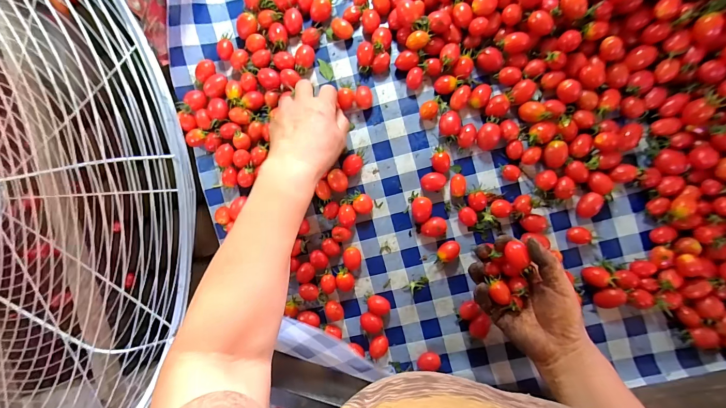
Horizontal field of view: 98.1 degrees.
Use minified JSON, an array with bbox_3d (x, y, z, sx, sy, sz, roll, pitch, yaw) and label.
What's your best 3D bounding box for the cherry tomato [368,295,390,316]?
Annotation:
[{"bbox_3d":[0.021,0.133,0.415,0.029,0.018,0.023,19,90,3],"label":"cherry tomato"}]

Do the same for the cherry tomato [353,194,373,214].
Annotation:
[{"bbox_3d":[0.001,0.000,0.416,0.023,0.019,0.025,-2,89,2],"label":"cherry tomato"}]

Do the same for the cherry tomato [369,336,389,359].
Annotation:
[{"bbox_3d":[0.021,0.187,0.414,0.023,0.020,0.026,15,89,3],"label":"cherry tomato"}]

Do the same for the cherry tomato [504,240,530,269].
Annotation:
[{"bbox_3d":[0.163,0.055,0.334,0.020,0.017,0.025,-20,88,7],"label":"cherry tomato"}]

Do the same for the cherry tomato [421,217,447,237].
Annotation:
[{"bbox_3d":[0.091,0.030,0.404,0.031,0.021,0.023,-11,88,2],"label":"cherry tomato"}]

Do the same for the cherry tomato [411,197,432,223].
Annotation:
[{"bbox_3d":[0.075,0.007,0.406,0.025,0.022,0.032,0,89,2],"label":"cherry tomato"}]

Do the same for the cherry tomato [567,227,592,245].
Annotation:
[{"bbox_3d":[0.268,0.039,0.390,0.026,0.018,0.020,5,89,3],"label":"cherry tomato"}]

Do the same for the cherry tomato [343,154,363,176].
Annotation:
[{"bbox_3d":[-0.014,-0.052,0.418,0.028,0.017,0.024,-43,87,1],"label":"cherry tomato"}]

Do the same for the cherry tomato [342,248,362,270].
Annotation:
[{"bbox_3d":[-0.013,0.072,0.417,0.022,0.021,0.031,-11,88,2],"label":"cherry tomato"}]

